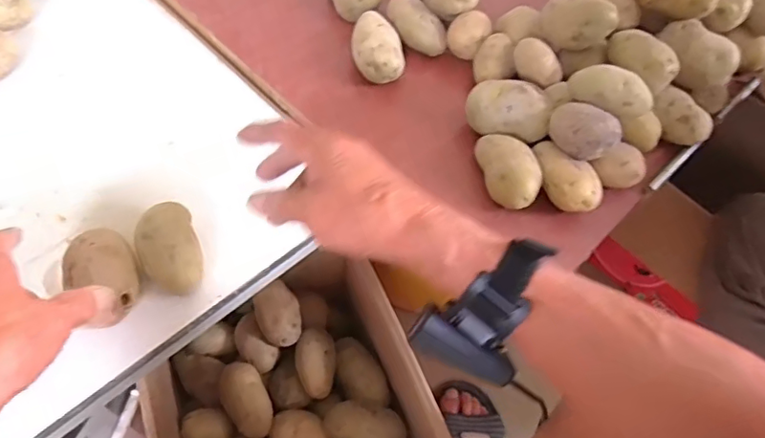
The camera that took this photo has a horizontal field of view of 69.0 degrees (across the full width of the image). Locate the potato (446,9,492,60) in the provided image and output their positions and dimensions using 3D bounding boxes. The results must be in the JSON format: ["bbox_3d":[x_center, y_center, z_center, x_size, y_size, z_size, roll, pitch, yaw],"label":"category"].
[{"bbox_3d":[0.097,-0.206,0.624,0.047,0.036,0.043,12,56,6],"label":"potato"}]

